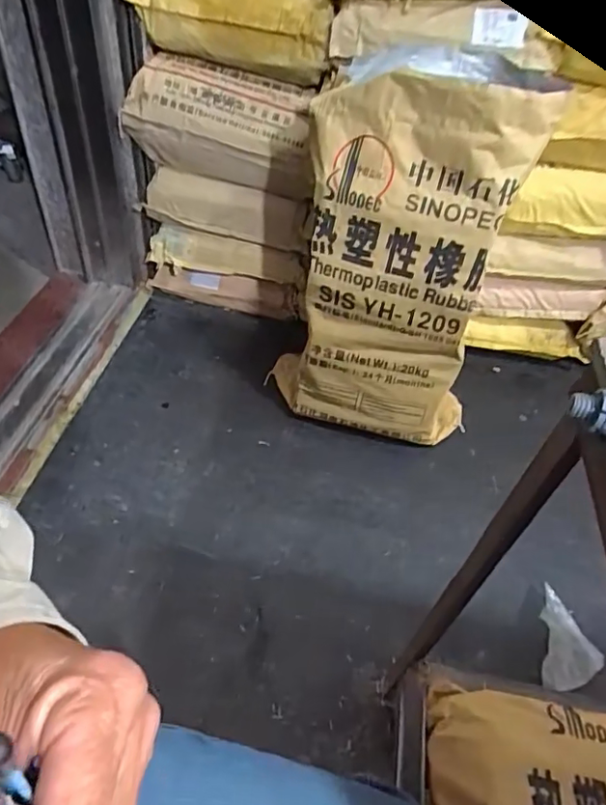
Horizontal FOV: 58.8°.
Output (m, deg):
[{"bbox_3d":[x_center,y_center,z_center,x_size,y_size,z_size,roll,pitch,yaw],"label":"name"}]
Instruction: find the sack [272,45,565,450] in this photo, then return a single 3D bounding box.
[{"bbox_3d":[0.179,-0.228,1.084,0.439,0.731,0.194,16,47,7],"label":"sack"}]

